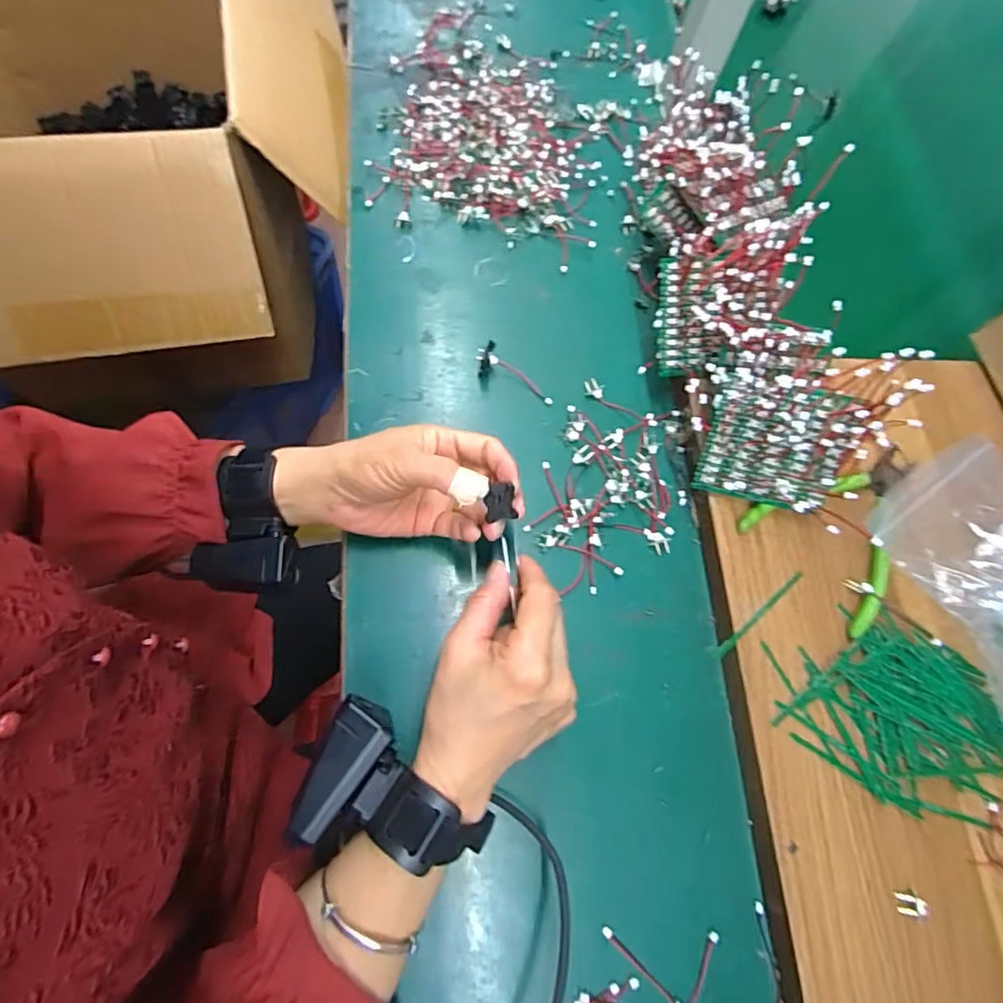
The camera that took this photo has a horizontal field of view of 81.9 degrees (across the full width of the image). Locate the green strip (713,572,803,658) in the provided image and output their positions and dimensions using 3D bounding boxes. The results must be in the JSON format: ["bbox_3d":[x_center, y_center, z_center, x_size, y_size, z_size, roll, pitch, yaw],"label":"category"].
[{"bbox_3d":[0.174,0.073,0.386,0.079,0.004,0.007,-39,79,-18],"label":"green strip"}]

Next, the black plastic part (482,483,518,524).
[{"bbox_3d":[0.000,0.001,0.351,0.018,0.004,0.021,-5,91,-24],"label":"black plastic part"}]

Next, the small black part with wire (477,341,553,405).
[{"bbox_3d":[0.009,-0.097,0.448,0.068,0.019,0.022,35,70,6],"label":"small black part with wire"}]

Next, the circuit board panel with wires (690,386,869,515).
[{"bbox_3d":[0.183,-0.036,0.387,0.083,0.013,0.081,18,109,11],"label":"circuit board panel with wires"}]

